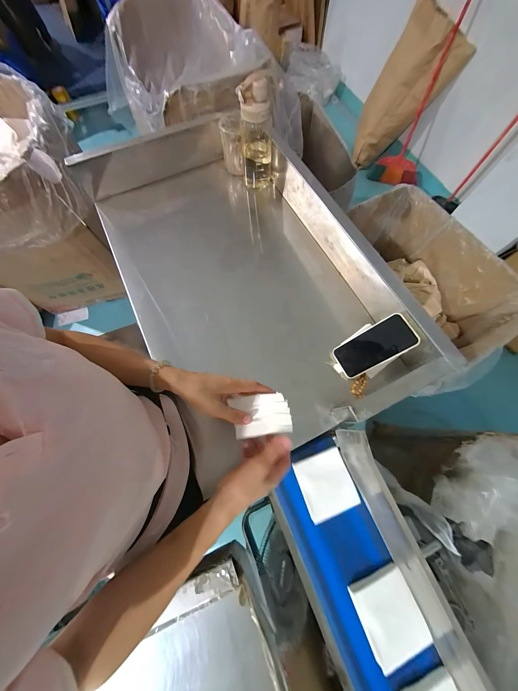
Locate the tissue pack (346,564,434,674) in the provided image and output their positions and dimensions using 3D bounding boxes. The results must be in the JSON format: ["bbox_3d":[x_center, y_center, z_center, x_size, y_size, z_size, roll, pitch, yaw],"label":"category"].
[{"bbox_3d":[0.210,0.430,0.364,0.094,0.021,0.101,-20,72,-6],"label":"tissue pack"}]

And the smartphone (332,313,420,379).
[{"bbox_3d":[0.237,0.003,0.475,0.153,0.009,0.074,-34,70,24],"label":"smartphone"}]

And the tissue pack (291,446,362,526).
[{"bbox_3d":[0.124,0.255,0.421,0.095,0.014,0.099,-19,72,-5],"label":"tissue pack"}]

